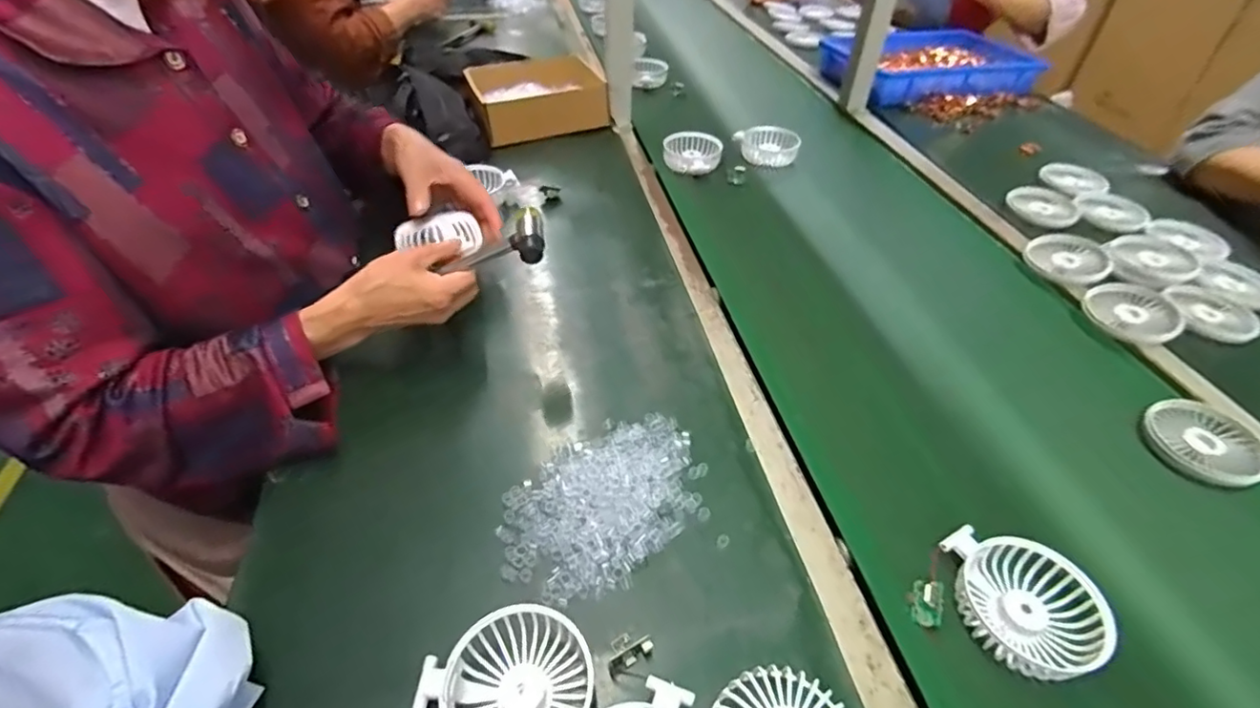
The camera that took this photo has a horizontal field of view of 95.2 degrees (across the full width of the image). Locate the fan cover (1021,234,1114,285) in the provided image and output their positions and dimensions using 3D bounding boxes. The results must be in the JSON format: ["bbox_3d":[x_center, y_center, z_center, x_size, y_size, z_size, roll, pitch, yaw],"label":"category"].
[{"bbox_3d":[0.541,-0.118,0.713,0.088,0.012,0.086,17,59,32],"label":"fan cover"}]

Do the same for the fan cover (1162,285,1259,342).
[{"bbox_3d":[0.651,-0.047,0.646,0.087,0.009,0.088,24,48,21],"label":"fan cover"}]

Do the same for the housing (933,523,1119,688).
[{"bbox_3d":[0.278,0.175,0.404,0.088,0.026,0.093,1,44,-1],"label":"housing"}]

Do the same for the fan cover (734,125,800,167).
[{"bbox_3d":[0.218,-0.334,0.912,0.079,0.033,0.078,-13,46,-15],"label":"fan cover"}]

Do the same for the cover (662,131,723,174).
[{"bbox_3d":[0.098,-0.315,0.895,0.087,0.033,0.087,12,45,10],"label":"cover"}]

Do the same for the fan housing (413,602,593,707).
[{"bbox_3d":[-0.071,0.206,0.352,0.094,0.031,0.085,-25,50,-25],"label":"fan housing"}]

